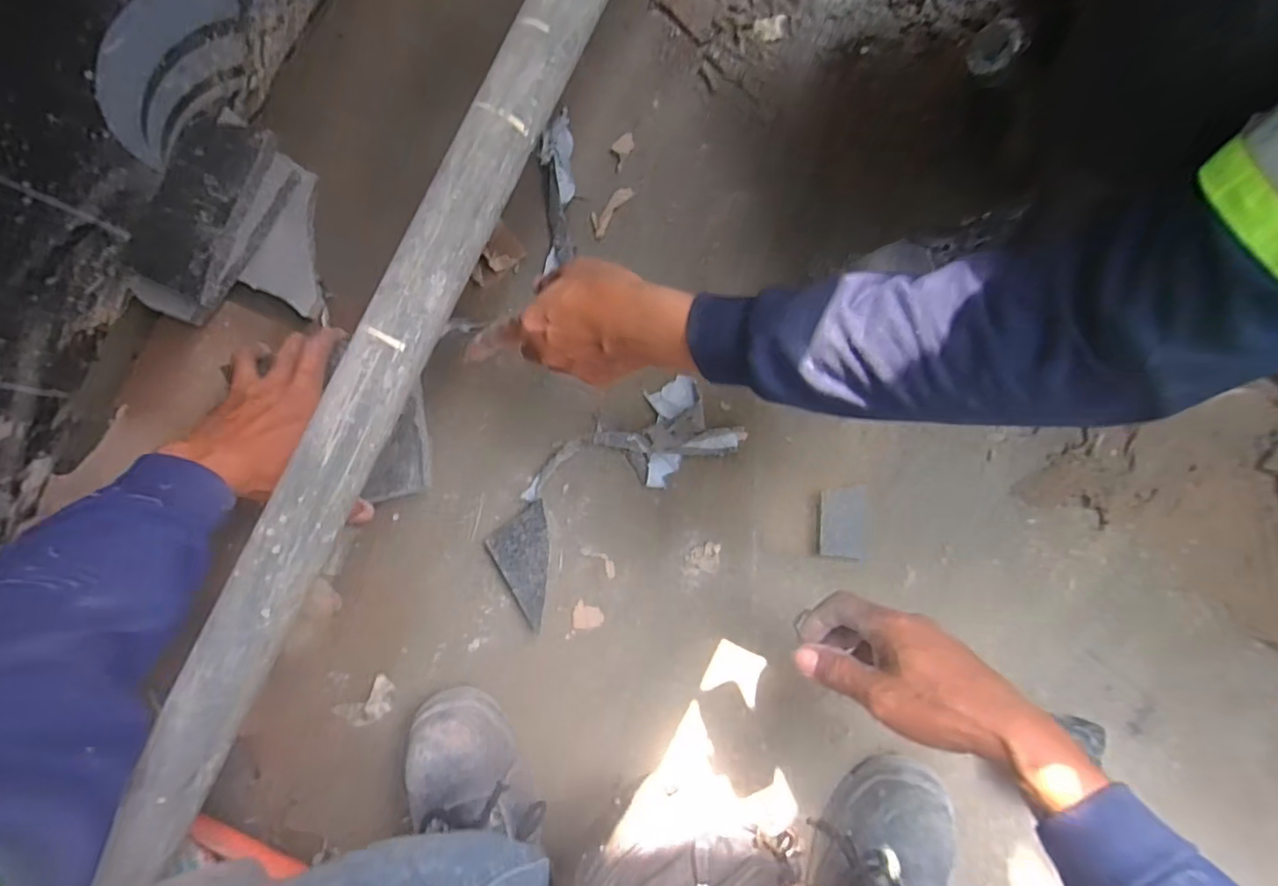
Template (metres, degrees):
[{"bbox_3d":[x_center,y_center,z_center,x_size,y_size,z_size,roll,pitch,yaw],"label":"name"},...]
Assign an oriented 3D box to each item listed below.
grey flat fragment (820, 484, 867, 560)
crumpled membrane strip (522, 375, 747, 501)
[{"bbox_3d":[0.206,0.079,0.604,0.051,0.007,0.072,2,91,-16],"label":"grey flat fragment"},{"bbox_3d":[-0.009,0.012,0.605,0.214,0.019,0.088,-29,86,-2],"label":"crumpled membrane strip"}]

